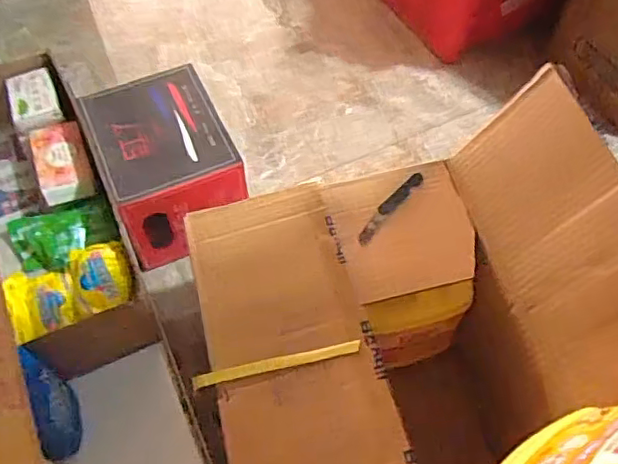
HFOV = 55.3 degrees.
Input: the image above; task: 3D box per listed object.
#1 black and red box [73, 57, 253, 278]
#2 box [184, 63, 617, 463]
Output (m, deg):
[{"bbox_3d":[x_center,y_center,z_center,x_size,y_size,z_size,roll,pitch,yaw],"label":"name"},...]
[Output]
[{"bbox_3d":[-0.206,-0.096,0.878,0.172,0.172,0.225,-20,61,-13],"label":"black and red box"},{"bbox_3d":[0.105,0.149,0.589,0.382,0.345,0.432,-11,59,-7],"label":"box"}]

